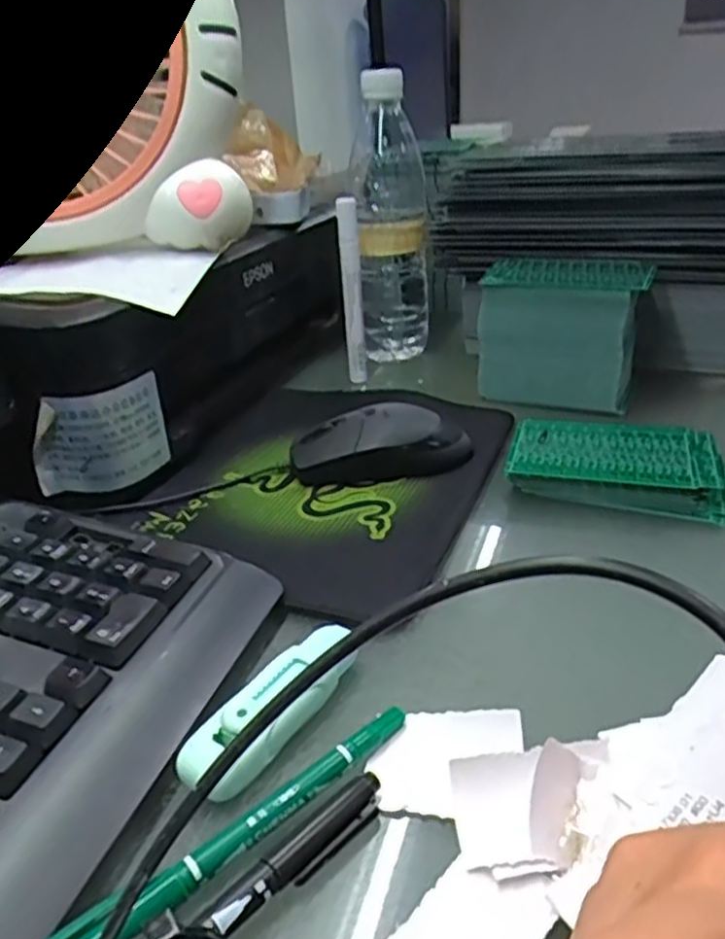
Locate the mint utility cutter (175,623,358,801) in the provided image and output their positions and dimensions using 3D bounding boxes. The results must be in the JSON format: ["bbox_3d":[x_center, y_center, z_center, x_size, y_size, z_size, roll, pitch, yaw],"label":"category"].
[{"bbox_3d":[-0.033,0.087,0.280,0.024,0.010,0.088,15,34,32],"label":"mint utility cutter"}]

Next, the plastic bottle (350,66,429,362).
[{"bbox_3d":[0.024,-0.207,0.614,0.057,0.223,0.055,-6,28,-3],"label":"plastic bottle"}]

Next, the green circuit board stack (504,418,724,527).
[{"bbox_3d":[0.149,-0.003,0.429,0.119,0.025,0.067,7,30,19],"label":"green circuit board stack"}]

